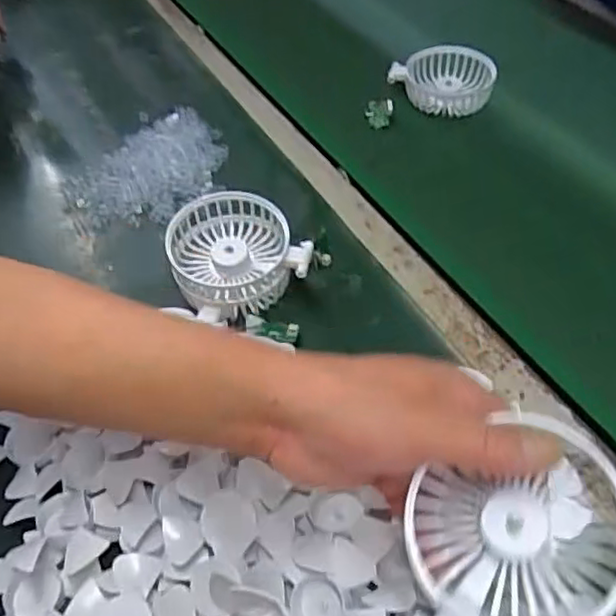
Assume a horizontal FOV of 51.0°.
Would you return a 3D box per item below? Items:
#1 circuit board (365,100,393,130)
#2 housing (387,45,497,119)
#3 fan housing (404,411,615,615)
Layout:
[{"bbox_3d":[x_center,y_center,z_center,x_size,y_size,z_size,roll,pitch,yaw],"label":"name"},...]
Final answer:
[{"bbox_3d":[0.074,-0.197,0.658,0.027,0.028,0.008,4,26,27],"label":"circuit board"},{"bbox_3d":[0.143,-0.242,0.682,0.102,0.037,0.075,21,58,11],"label":"housing"},{"bbox_3d":[0.088,0.096,0.279,0.090,0.042,0.094,-8,66,9],"label":"fan housing"}]

